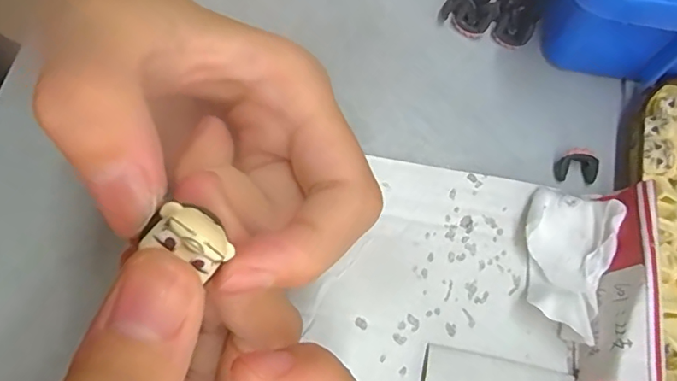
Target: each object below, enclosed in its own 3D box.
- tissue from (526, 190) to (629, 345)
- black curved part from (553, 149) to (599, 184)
[{"bbox_3d":[0.082,0.025,0.181,0.030,0.017,0.052,21,71,5],"label":"tissue"},{"bbox_3d":[0.097,-0.010,0.201,0.016,0.009,0.012,6,70,0],"label":"black curved part"}]

